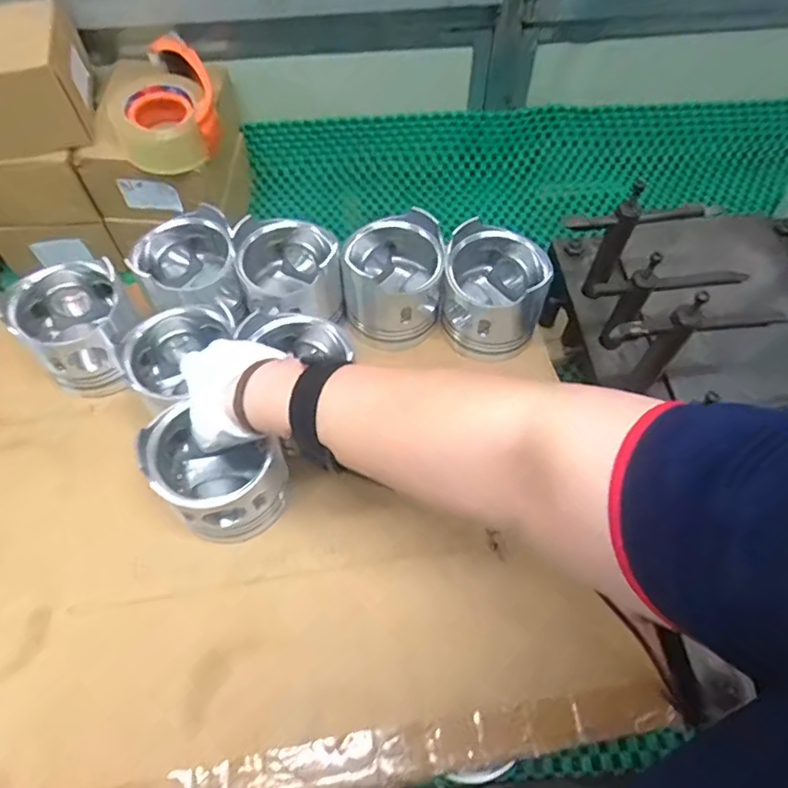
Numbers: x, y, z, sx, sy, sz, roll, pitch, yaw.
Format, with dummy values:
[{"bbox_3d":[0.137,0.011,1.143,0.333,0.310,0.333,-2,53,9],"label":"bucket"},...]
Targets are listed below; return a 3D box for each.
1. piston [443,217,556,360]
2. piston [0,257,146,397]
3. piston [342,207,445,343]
[{"bbox_3d":[0.103,-0.110,0.593,0.099,0.106,0.108,0,58,0],"label":"piston"},{"bbox_3d":[-0.304,-0.061,0.571,0.105,0.110,0.107,-34,64,-19],"label":"piston"},{"bbox_3d":[0.001,-0.120,0.606,0.100,0.101,0.101,3,59,2],"label":"piston"}]

